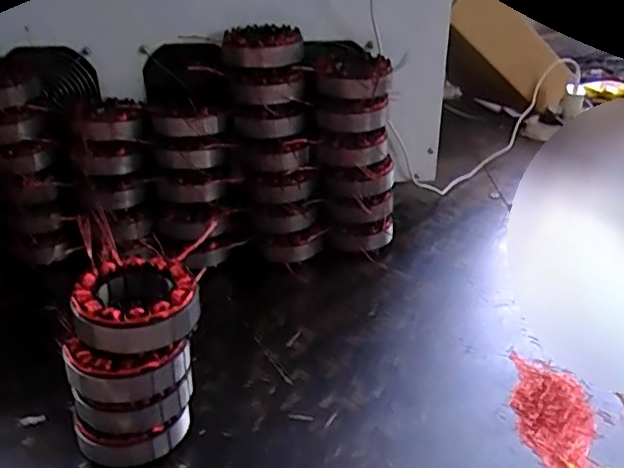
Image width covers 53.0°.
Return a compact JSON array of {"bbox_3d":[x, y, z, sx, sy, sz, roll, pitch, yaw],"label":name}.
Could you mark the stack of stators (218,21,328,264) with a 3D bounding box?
[{"bbox_3d":[-0.046,-0.102,0.730,0.101,0.250,0.100,-6,29,-8],"label":"stack of stators"}]

